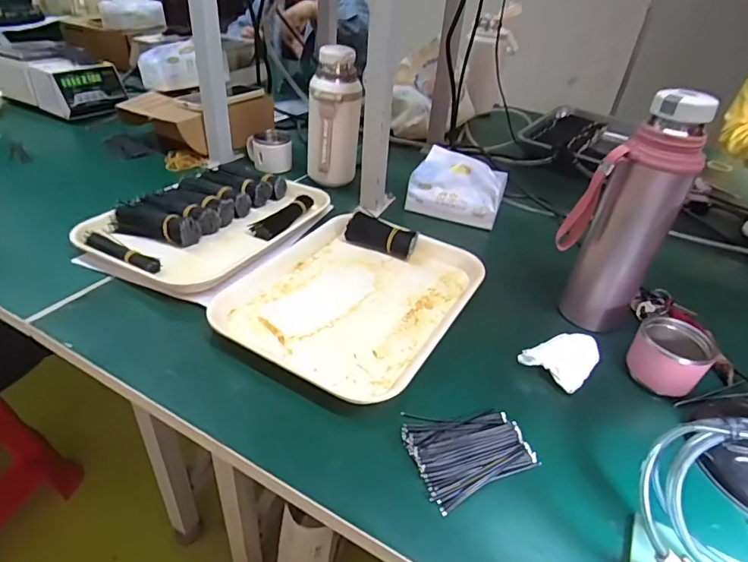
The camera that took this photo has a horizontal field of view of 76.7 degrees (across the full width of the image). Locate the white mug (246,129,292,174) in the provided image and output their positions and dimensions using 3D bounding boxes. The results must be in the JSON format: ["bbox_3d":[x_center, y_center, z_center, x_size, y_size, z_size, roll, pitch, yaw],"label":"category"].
[{"bbox_3d":[-0.183,-0.230,0.835,0.073,0.055,0.061,-7,39,-19],"label":"white mug"}]

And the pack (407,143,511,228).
[{"bbox_3d":[0.133,-0.146,0.750,0.145,0.091,0.076,19,38,14],"label":"pack"}]

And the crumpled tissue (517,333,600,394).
[{"bbox_3d":[0.199,0.079,0.500,0.062,0.021,0.078,29,43,30],"label":"crumpled tissue"}]

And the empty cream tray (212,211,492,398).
[{"bbox_3d":[-0.022,0.010,0.562,0.242,0.025,0.279,21,39,20],"label":"empty cream tray"}]

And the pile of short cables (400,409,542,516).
[{"bbox_3d":[0.081,0.143,0.407,0.102,0.010,0.081,-11,39,-20],"label":"pile of short cables"}]

